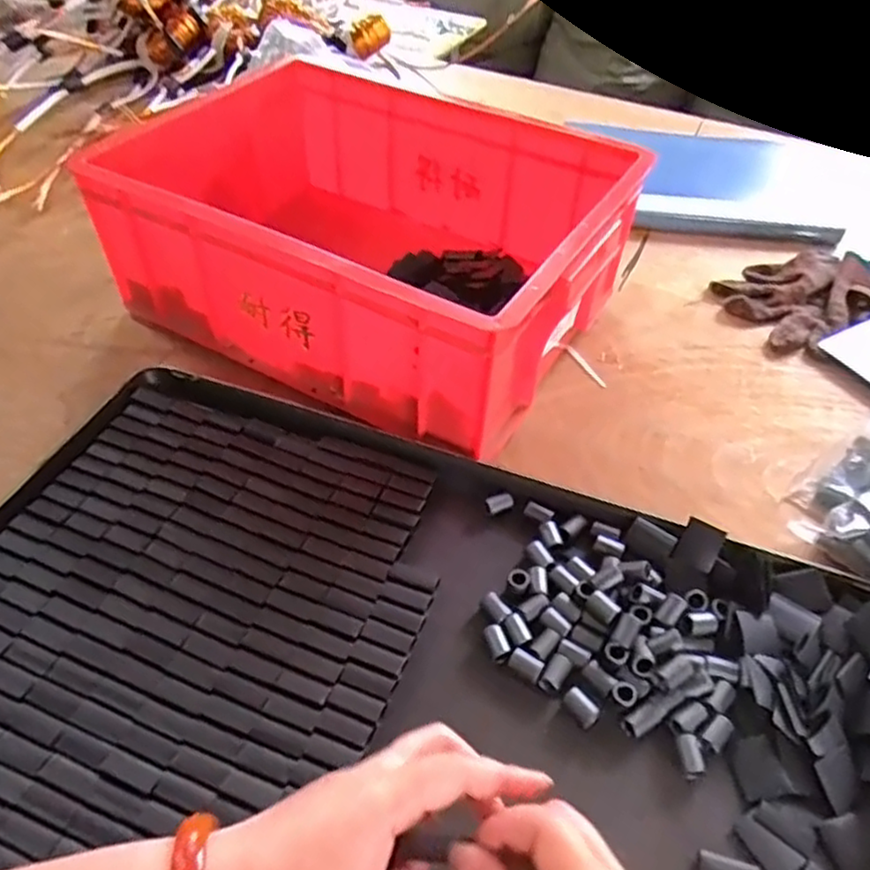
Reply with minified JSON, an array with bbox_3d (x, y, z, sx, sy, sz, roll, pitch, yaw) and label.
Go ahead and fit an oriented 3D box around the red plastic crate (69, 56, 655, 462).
[{"bbox_3d":[-0.049,-0.184,0.648,0.407,0.150,0.320,22,49,19],"label":"red plastic crate"}]

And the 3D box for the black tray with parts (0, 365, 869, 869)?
[{"bbox_3d":[-0.031,0.160,0.400,0.591,0.031,0.390,17,48,12],"label":"black tray with parts"}]

